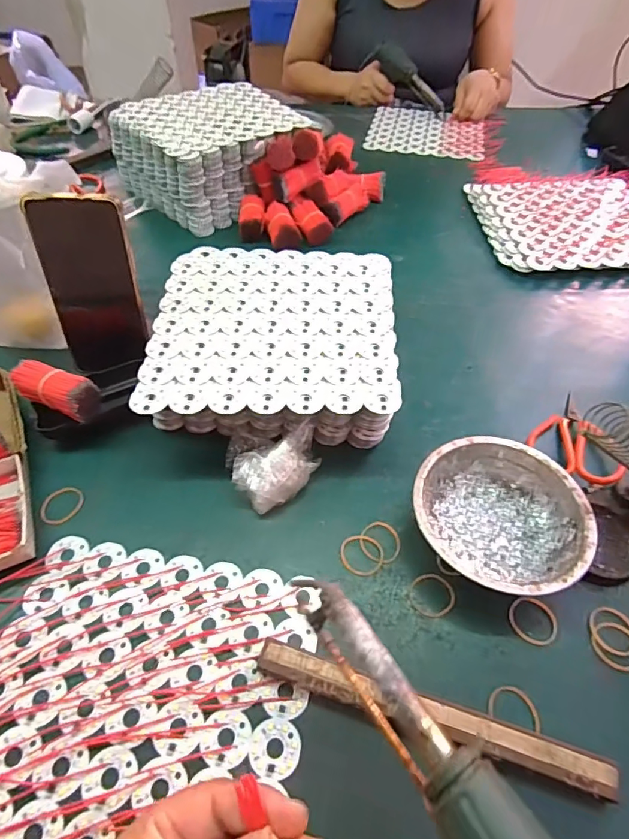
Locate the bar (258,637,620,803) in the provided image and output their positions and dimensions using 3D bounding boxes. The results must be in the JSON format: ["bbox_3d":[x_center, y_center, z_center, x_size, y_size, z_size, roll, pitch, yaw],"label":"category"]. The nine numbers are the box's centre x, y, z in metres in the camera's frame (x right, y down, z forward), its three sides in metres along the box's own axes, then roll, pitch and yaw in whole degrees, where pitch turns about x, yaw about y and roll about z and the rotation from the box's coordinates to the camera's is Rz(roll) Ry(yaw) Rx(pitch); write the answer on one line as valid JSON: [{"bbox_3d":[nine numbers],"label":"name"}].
[{"bbox_3d":[0.068,0.183,0.292,0.213,0.018,0.020,14,52,10],"label":"bar"}]

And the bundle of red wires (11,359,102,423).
[{"bbox_3d":[-0.226,-0.026,0.409,0.068,0.039,0.031,23,53,0],"label":"bundle of red wires"}]

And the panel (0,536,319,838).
[{"bbox_3d":[-0.115,0.184,0.295,0.205,0.007,0.209,8,51,5],"label":"panel"}]

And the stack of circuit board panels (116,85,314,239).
[{"bbox_3d":[-0.150,-0.400,0.708,0.233,0.096,0.231,-32,58,-24],"label":"stack of circuit board panels"}]

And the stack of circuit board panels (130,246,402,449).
[{"bbox_3d":[-0.036,-0.074,0.466,0.214,0.067,0.226,2,51,0],"label":"stack of circuit board panels"}]

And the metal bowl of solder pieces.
[{"bbox_3d":[0.139,0.076,0.363,0.123,0.041,0.123,1,51,-1],"label":"metal bowl of solder pieces"}]

